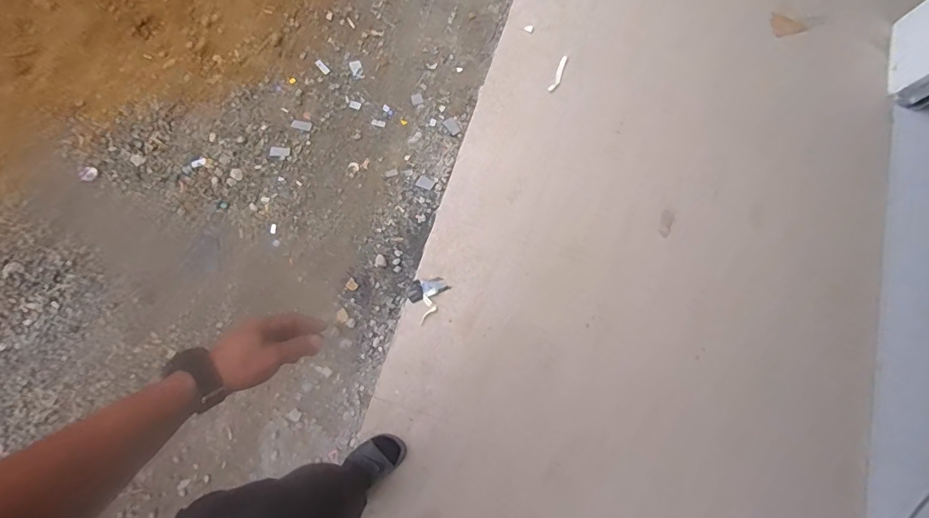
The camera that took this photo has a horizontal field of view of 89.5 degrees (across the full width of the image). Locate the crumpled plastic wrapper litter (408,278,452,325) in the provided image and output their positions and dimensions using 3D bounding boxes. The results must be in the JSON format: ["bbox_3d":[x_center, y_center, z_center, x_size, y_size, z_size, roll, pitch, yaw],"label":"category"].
[{"bbox_3d":[-0.123,0.114,1.461,0.101,0.017,0.143,34,74,3],"label":"crumpled plastic wrapper litter"}]

